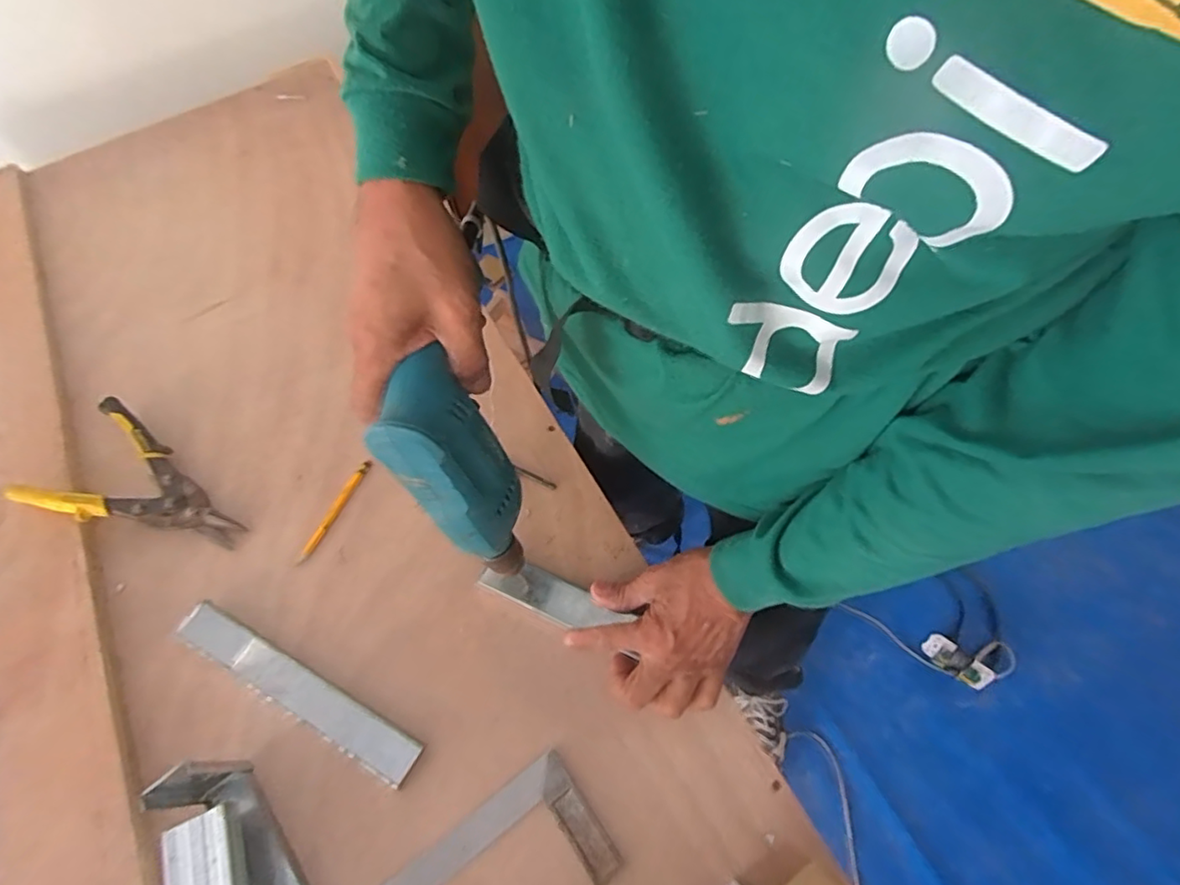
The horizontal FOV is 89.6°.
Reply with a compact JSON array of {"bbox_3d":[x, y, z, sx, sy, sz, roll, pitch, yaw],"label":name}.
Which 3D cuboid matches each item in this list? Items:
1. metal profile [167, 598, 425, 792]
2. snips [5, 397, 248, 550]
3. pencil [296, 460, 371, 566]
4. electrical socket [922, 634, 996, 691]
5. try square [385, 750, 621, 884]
[{"bbox_3d":[-0.265,0.221,0.533,0.260,0.011,0.035,26,64,13],"label":"metal profile"},{"bbox_3d":[-0.457,0.047,0.612,0.220,0.029,0.127,22,63,11],"label":"snips"},{"bbox_3d":[-0.265,0.070,0.615,0.010,0.011,0.120,23,63,12],"label":"pencil"},{"bbox_3d":[0.680,0.404,1.099,0.053,0.032,0.113,-42,56,-21],"label":"electrical socket"},{"bbox_3d":[-0.084,0.344,0.455,0.198,0.016,0.098,-32,66,-17],"label":"try square"}]

